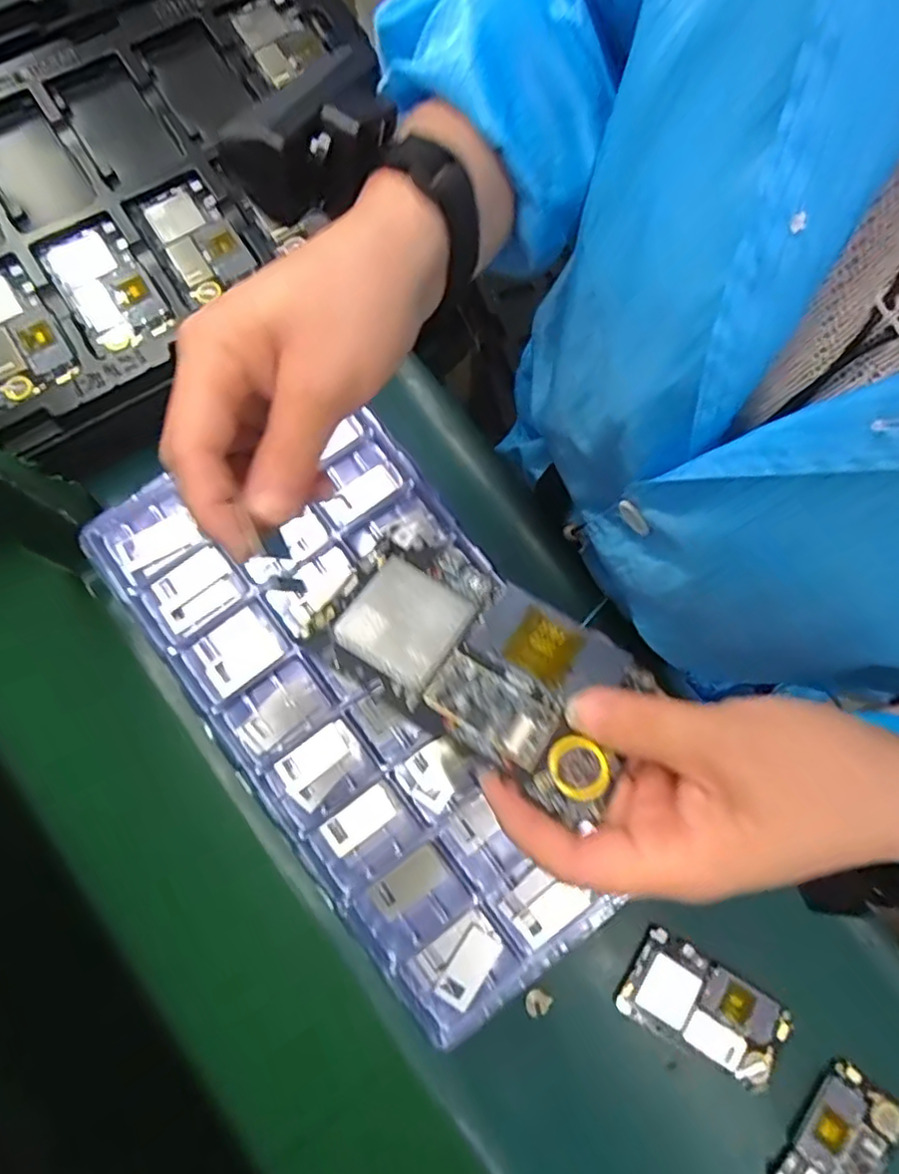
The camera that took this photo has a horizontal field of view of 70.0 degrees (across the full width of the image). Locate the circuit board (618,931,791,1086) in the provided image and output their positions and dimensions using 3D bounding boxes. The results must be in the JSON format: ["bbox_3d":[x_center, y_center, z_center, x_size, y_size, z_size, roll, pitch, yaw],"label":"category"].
[{"bbox_3d":[0.196,0.323,0.495,0.119,0.012,0.064,30,80,5],"label":"circuit board"}]

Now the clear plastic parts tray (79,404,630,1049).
[{"bbox_3d":[-0.045,0.059,0.408,0.202,0.017,0.379,-37,82,-8],"label":"clear plastic parts tray"}]

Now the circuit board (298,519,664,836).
[{"bbox_3d":[0.012,0.026,0.242,0.122,0.015,0.065,31,76,10],"label":"circuit board"}]

